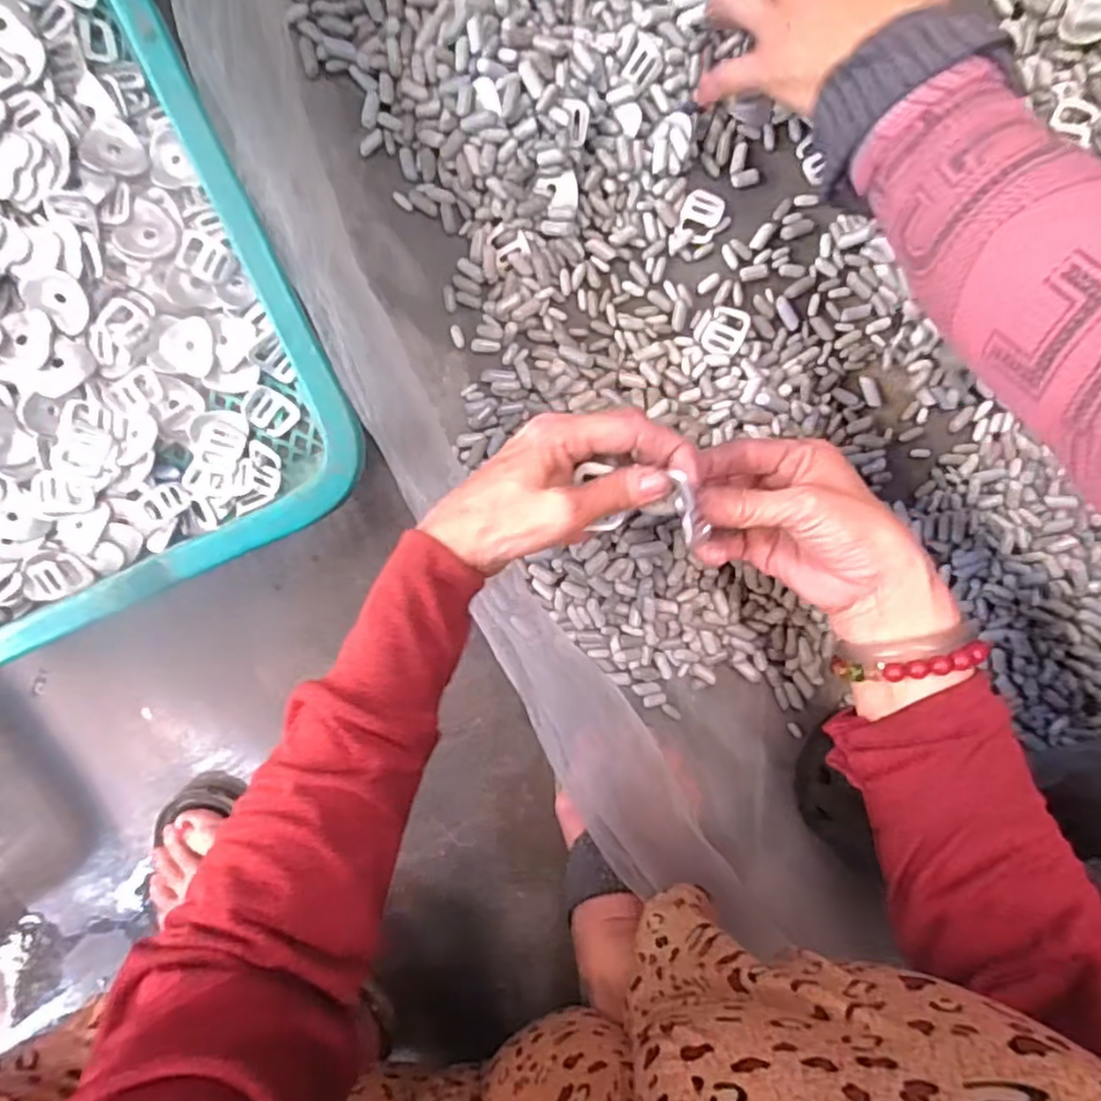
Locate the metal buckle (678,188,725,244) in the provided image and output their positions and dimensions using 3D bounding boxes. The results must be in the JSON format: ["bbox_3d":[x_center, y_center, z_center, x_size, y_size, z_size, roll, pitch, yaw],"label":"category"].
[{"bbox_3d":[0.100,-0.223,0.449,0.025,0.004,0.031,28,102,4],"label":"metal buckle"}]

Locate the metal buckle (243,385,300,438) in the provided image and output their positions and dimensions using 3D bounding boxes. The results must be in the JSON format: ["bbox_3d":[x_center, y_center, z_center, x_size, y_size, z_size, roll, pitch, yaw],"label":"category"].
[{"bbox_3d":[-0.185,-0.092,0.447,0.031,0.008,0.027,34,93,-8],"label":"metal buckle"}]

